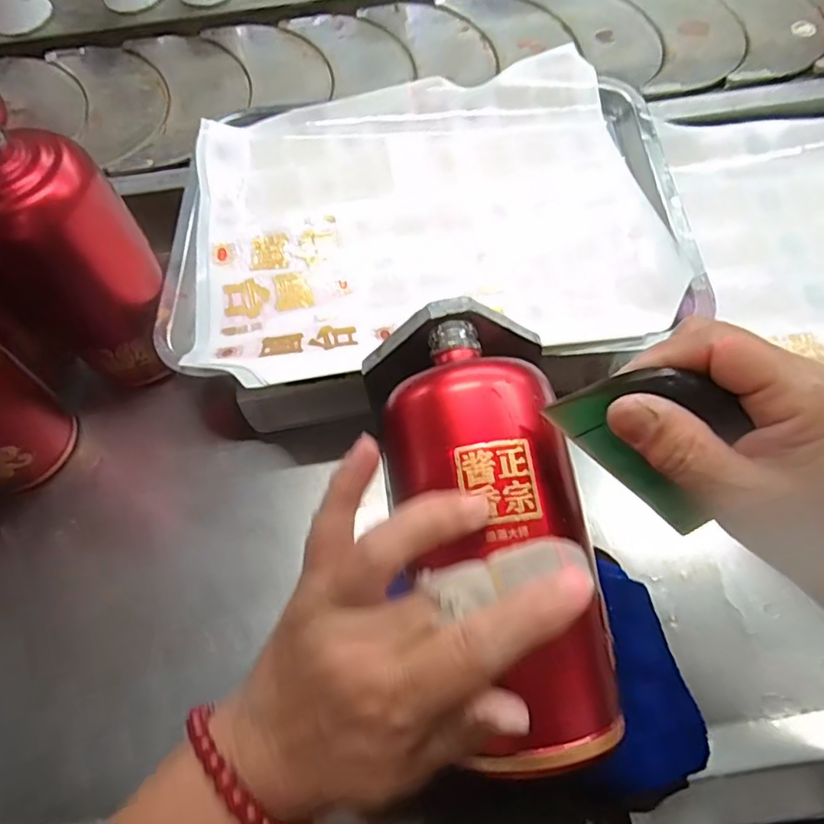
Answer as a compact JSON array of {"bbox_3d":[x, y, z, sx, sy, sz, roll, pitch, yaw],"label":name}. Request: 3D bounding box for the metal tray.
[{"bbox_3d":[0.007,-0.134,0.428,0.347,0.072,0.278,-5,66,1],"label":"metal tray"}]

